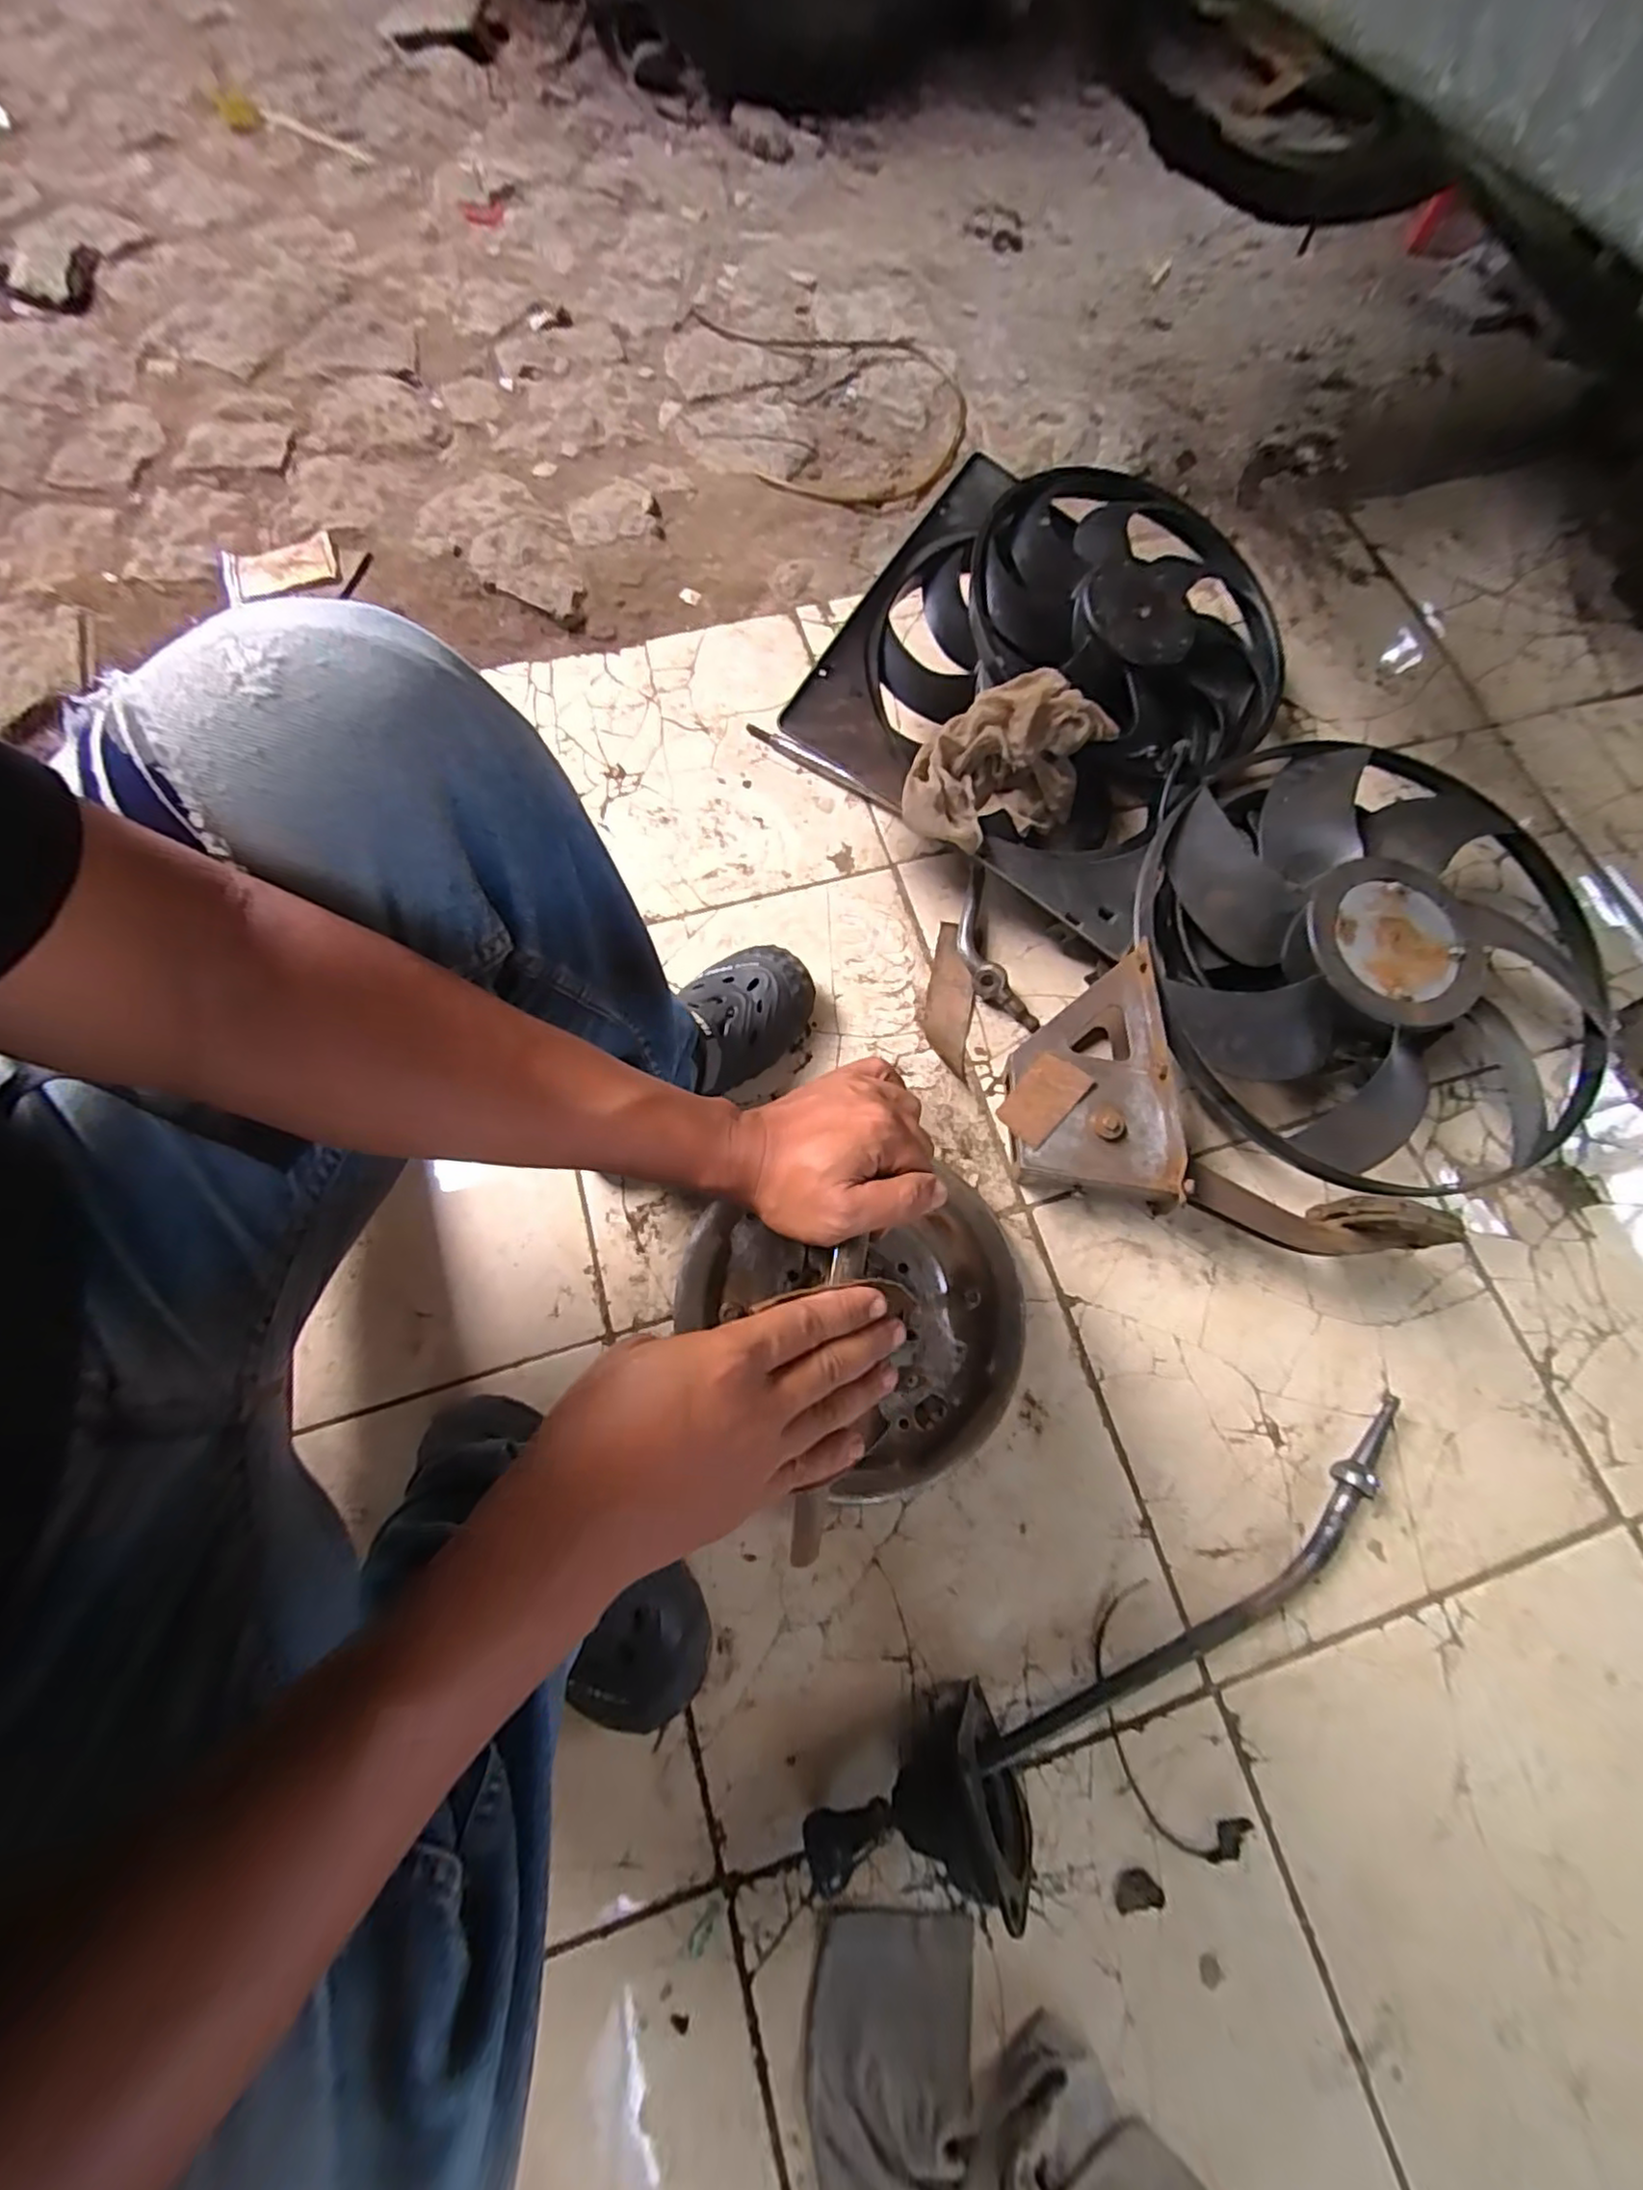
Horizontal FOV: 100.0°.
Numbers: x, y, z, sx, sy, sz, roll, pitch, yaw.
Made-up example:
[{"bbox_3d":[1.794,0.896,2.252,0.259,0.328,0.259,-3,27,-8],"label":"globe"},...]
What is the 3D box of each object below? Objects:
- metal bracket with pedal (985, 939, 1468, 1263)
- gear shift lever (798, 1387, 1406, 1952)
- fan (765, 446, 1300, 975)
[{"bbox_3d":[0.358,0.006,0.652,0.356,0.107,0.229,16,73,3],"label":"metal bracket with pedal"},{"bbox_3d":[0.254,0.424,0.528,0.590,0.093,0.088,-30,76,-10],"label":"gear shift lever"},{"bbox_3d":[0.267,-0.469,0.768,0.408,0.139,0.530,31,74,8],"label":"fan"}]

